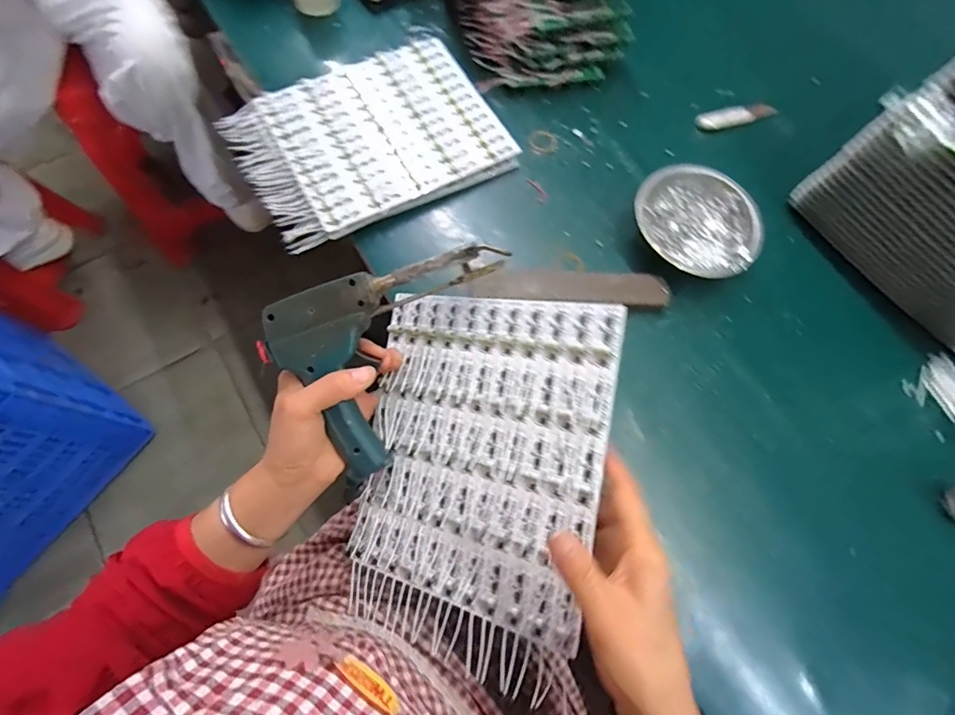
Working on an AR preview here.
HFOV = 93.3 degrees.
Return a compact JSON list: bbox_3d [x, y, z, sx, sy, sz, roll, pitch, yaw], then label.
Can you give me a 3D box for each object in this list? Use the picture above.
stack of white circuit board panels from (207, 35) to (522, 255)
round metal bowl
[{"bbox_3d":[-0.119,-0.251,0.513,0.275,0.026,0.205,-28,78,-14],"label":"stack of white circuit board panels"},{"bbox_3d":[0.231,-0.141,0.483,0.129,0.042,0.125,0,71,-1],"label":"round metal bowl"}]

